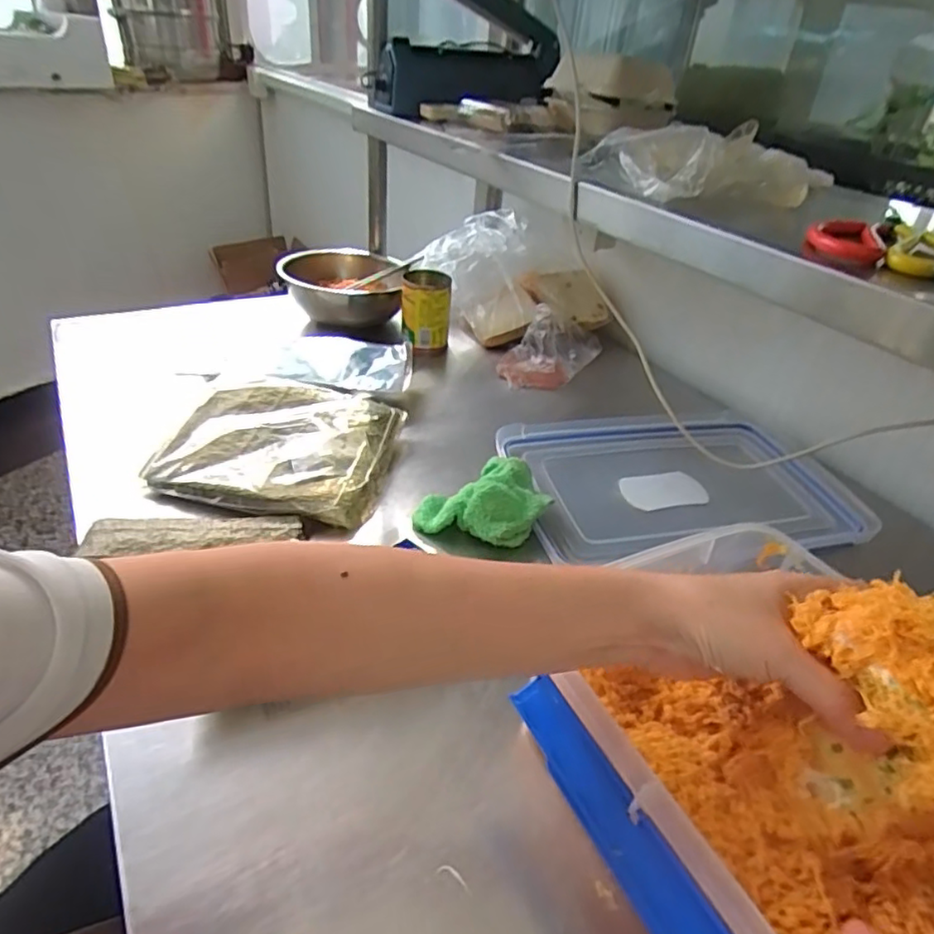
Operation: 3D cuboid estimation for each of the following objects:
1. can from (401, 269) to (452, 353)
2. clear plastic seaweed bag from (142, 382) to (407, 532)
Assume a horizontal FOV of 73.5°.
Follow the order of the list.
[{"bbox_3d":[-0.063,-0.236,0.948,0.074,0.099,0.066,1,35,-6],"label":"can"},{"bbox_3d":[-0.196,-0.020,0.668,0.225,0.034,0.193,8,38,6],"label":"clear plastic seaweed bag"}]

